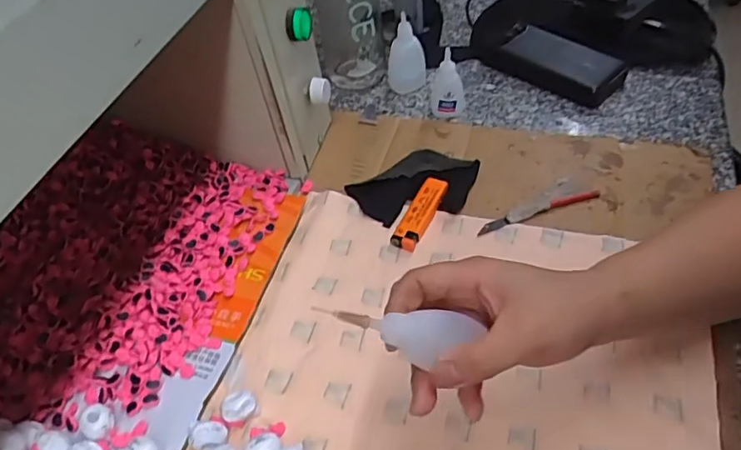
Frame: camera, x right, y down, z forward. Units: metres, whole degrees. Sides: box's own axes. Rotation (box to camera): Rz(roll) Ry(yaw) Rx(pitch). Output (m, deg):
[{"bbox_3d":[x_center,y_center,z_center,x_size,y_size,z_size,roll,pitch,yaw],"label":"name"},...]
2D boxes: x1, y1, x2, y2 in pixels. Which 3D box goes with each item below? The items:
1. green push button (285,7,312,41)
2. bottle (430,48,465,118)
[{"bbox_3d":[-0.063,-0.179,0.492,0.011,0.031,0.030,16,56,19],"label":"green push button"},{"bbox_3d":[0.084,-0.153,0.597,0.035,0.074,0.025,1,52,8],"label":"bottle"}]

